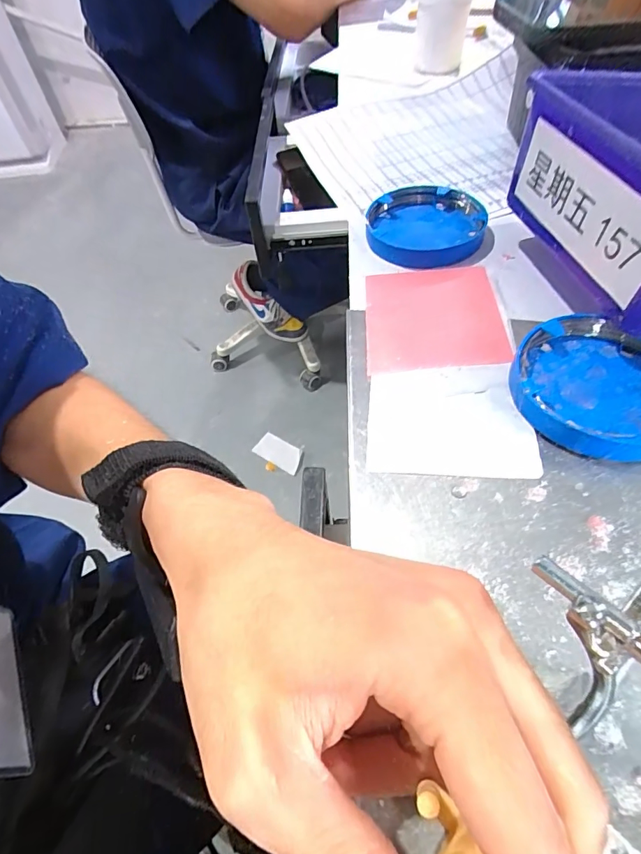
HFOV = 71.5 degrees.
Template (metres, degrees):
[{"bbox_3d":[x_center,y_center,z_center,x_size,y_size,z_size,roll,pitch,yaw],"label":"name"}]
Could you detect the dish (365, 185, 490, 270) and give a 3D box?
[{"bbox_3d":[0.071,-0.139,0.304,0.077,0.013,0.078,-2,54,3],"label":"dish"}]

